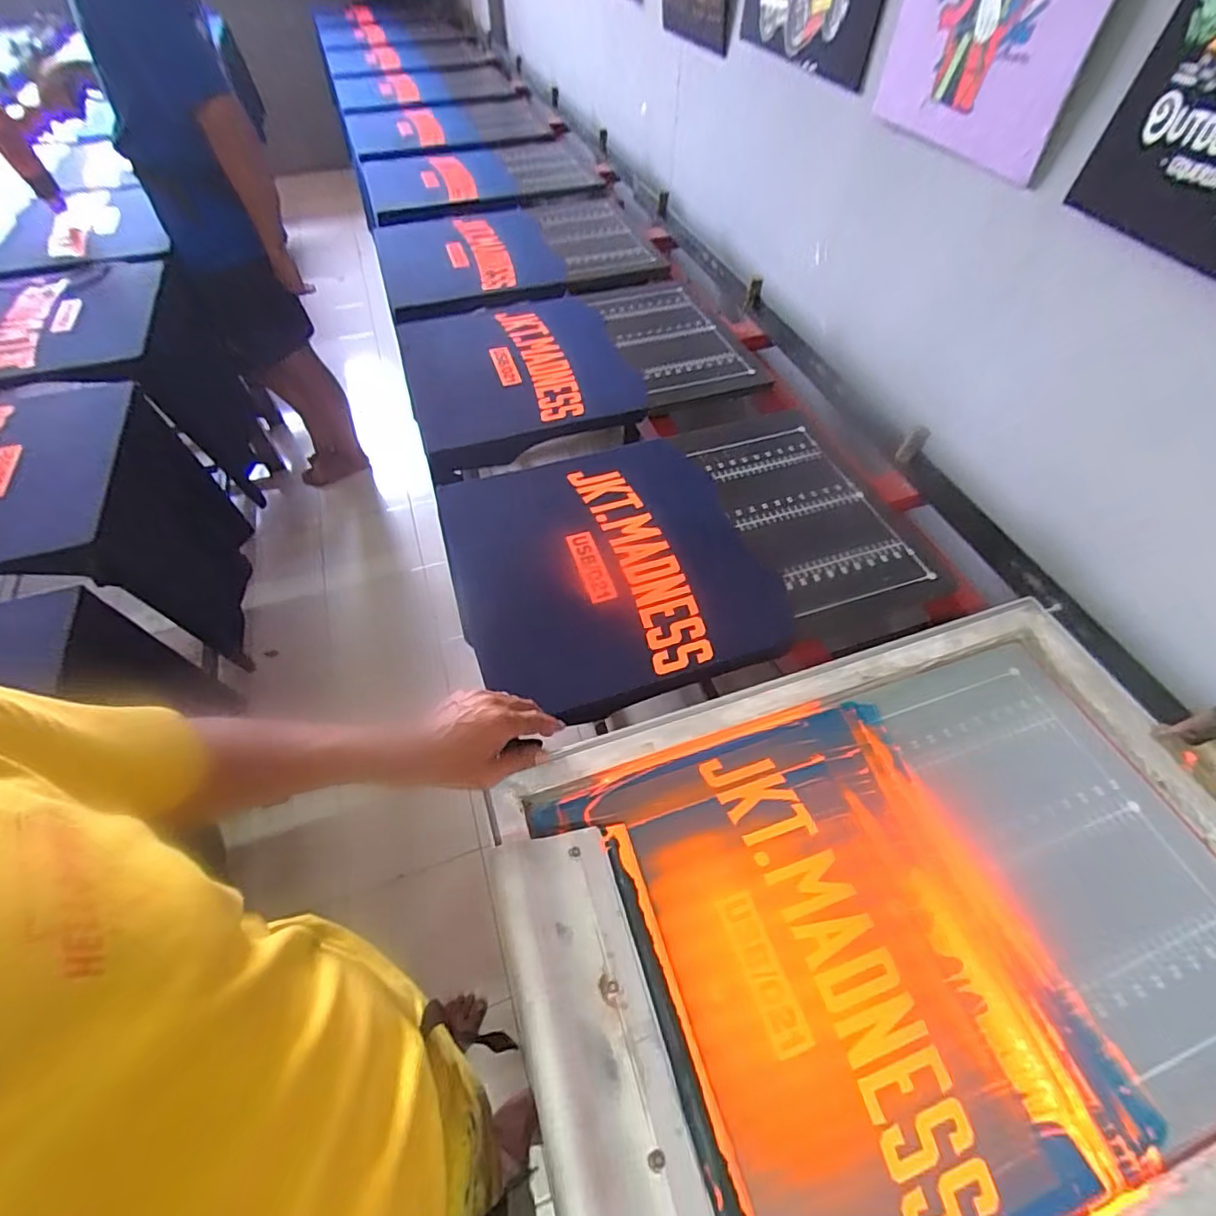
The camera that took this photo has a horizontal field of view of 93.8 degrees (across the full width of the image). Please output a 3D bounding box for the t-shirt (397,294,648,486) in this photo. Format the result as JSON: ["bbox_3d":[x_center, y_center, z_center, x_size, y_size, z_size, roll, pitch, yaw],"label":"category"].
[{"bbox_3d":[-0.161,-0.422,1.023,0.384,0.067,0.425,-16,55,-11],"label":"t-shirt"}]

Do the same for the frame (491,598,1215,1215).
[{"bbox_3d":[0.256,0.257,0.476,0.641,0.056,0.456,-14,55,-10],"label":"frame"}]

